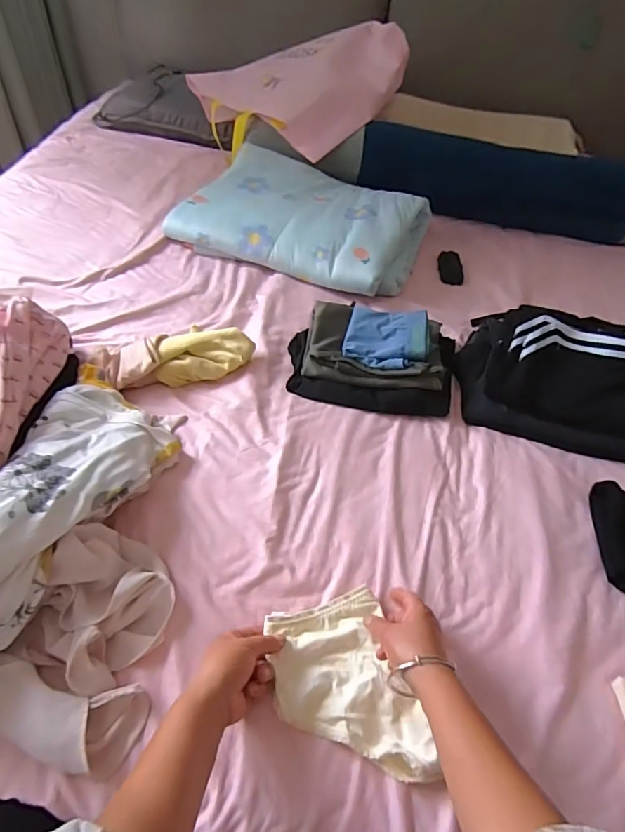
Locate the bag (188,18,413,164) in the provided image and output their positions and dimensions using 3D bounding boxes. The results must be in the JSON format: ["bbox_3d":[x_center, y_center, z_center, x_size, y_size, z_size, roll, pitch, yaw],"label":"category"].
[{"bbox_3d":[-0.012,-0.846,1.244,0.541,0.084,0.422,-24,69,3],"label":"bag"}]

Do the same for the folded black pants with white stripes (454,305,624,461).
[{"bbox_3d":[0.429,-0.076,0.813,0.336,0.122,0.230,16,50,9],"label":"folded black pants with white stripes"}]

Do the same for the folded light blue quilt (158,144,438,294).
[{"bbox_3d":[-0.020,-0.452,1.095,0.532,0.104,0.352,21,51,13],"label":"folded light blue quilt"}]

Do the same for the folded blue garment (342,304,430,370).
[{"bbox_3d":[0.131,-0.141,0.832,0.141,0.033,0.131,14,50,5],"label":"folded blue garment"}]

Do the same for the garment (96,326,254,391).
[{"bbox_3d":[-0.227,-0.106,0.805,0.250,0.053,0.104,-9,51,-12],"label":"garment"}]

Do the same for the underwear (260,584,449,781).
[{"bbox_3d":[0.036,0.297,0.519,0.139,0.024,0.190,-11,52,-14],"label":"underwear"}]

